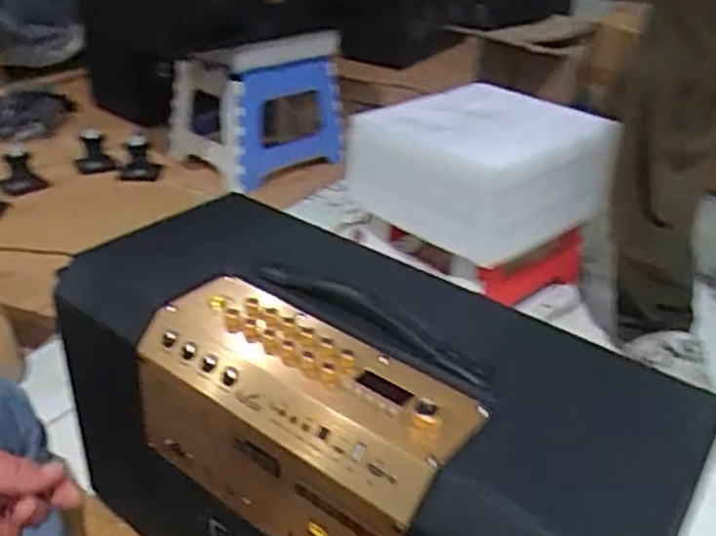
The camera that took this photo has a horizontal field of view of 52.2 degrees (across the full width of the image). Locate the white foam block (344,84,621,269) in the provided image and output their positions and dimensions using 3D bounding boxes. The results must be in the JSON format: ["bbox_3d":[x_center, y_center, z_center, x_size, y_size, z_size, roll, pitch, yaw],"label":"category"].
[{"bbox_3d":[0.190,-0.174,1.223,0.311,0.159,0.343,-20,37,-33],"label":"white foam block"}]

